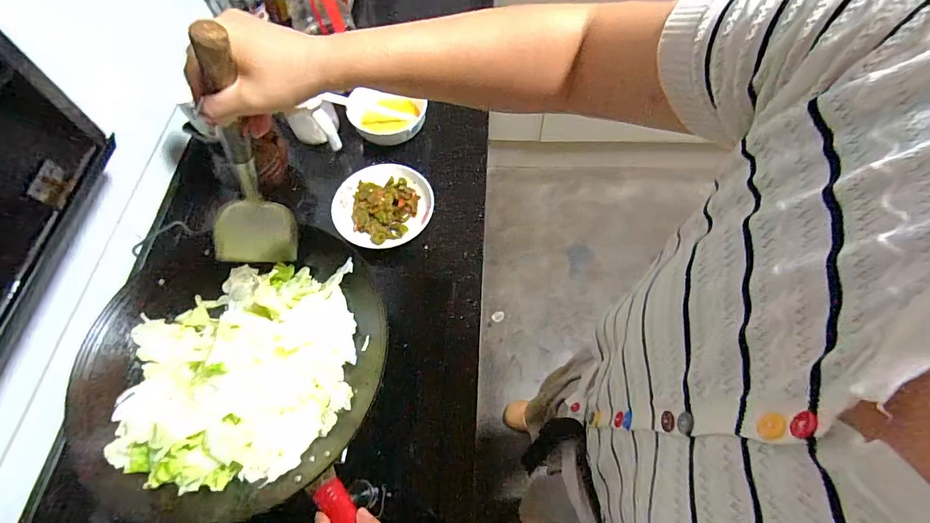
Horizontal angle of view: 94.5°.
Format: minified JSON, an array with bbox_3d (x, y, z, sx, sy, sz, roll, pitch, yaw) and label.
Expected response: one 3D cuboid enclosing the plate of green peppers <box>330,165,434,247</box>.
[{"bbox_3d":[-0.150,-0.103,0.781,0.174,0.030,0.162,-1,63,2],"label":"plate of green peppers"}]

